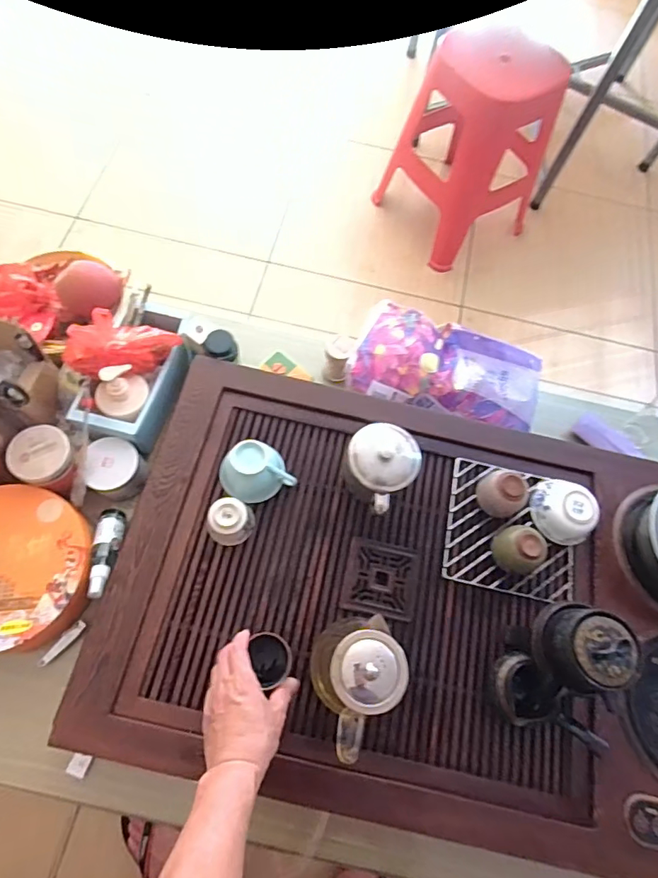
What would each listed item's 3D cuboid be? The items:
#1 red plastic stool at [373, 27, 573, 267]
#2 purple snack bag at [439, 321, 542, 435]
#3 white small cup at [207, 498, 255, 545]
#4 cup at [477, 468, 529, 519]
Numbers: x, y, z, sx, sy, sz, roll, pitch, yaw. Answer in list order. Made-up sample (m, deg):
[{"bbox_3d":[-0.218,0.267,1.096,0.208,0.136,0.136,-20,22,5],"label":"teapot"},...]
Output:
[{"bbox_3d":[0.393,-0.822,1.342,0.324,0.481,0.339,-32,74,-16],"label":"red plastic stool"},{"bbox_3d":[0.269,-0.102,0.827,0.196,0.057,0.145,19,68,3],"label":"purple snack bag"},{"bbox_3d":[-0.135,0.115,0.674,0.058,0.057,0.053,2,68,-4],"label":"white small cup"},{"bbox_3d":[0.256,0.078,0.712,0.065,0.067,0.069,2,68,-4],"label":"cup"}]

